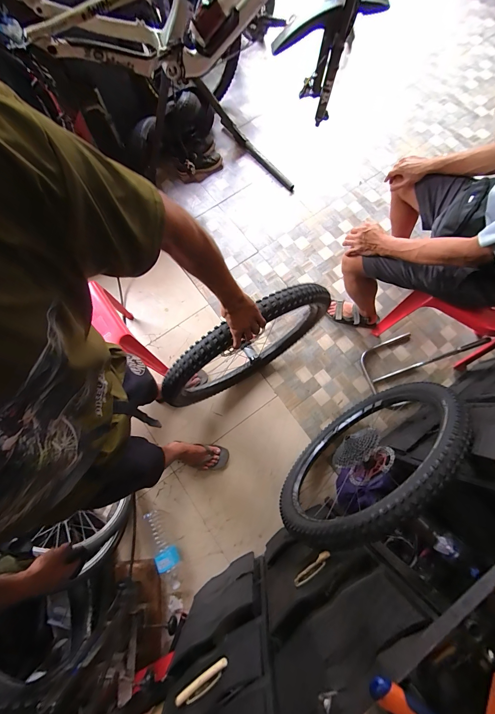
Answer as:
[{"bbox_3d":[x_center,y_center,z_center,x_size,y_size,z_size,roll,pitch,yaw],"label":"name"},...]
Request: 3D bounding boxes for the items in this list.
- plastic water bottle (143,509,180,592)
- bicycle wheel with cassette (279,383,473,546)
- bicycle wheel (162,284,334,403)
[{"bbox_3d":[-0.358,0.808,1.190,0.089,0.098,0.313,-30,77,-6],"label":"plastic water bottle"},{"bbox_3d":[0.388,0.330,0.957,0.651,0.642,0.147,-41,78,-8],"label":"bicycle wheel with cassette"},{"bbox_3d":[-0.006,-0.011,1.060,0.627,0.663,0.065,-32,78,-6],"label":"bicycle wheel"}]

